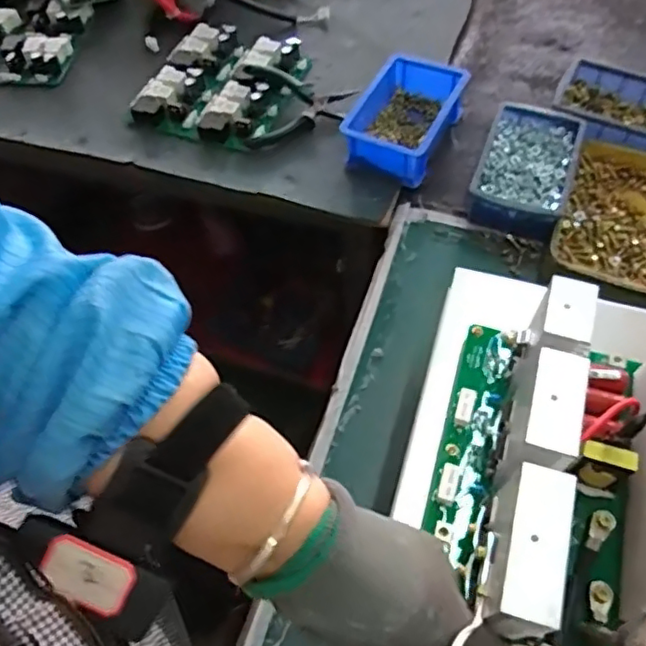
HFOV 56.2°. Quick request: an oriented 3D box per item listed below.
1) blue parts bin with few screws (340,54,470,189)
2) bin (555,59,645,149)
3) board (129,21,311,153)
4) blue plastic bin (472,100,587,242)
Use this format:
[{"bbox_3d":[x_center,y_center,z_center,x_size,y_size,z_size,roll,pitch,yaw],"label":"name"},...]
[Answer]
[{"bbox_3d":[0.094,-0.236,0.695,0.099,0.058,0.152,23,63,17],"label":"blue parts bin with few screws"},{"bbox_3d":[0.332,-0.230,0.681,0.139,0.054,0.103,21,63,16],"label":"bin"},{"bbox_3d":[-0.124,-0.307,0.769,0.181,0.029,0.191,19,62,15],"label":"board"},{"bbox_3d":[0.218,-0.163,0.650,0.094,0.048,0.148,17,62,14],"label":"blue plastic bin"}]

